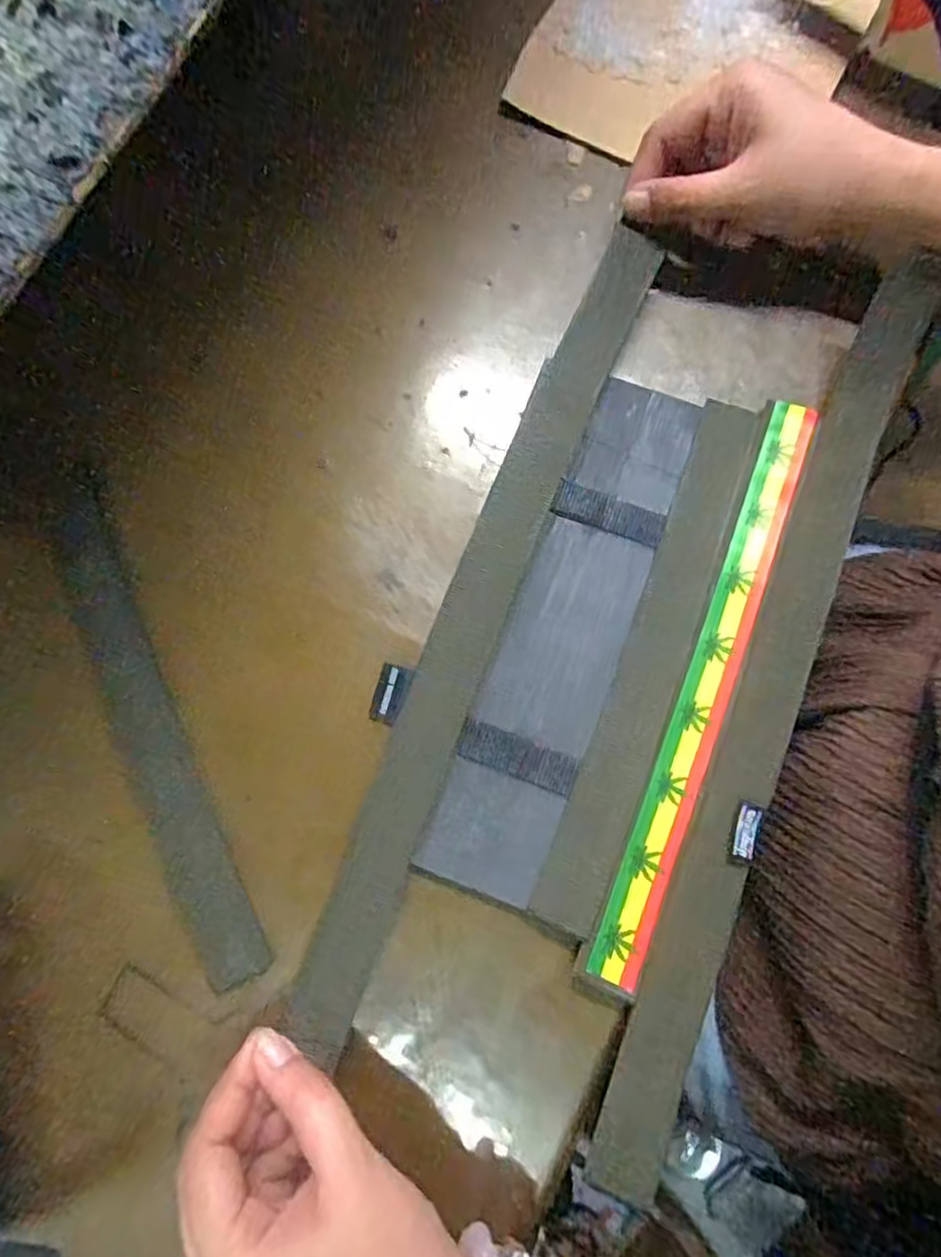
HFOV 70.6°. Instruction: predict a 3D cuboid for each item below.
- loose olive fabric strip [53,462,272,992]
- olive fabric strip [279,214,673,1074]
[{"bbox_3d":[-0.145,0.044,0.296,0.031,0.010,0.229,-24,78,-3],"label":"loose olive fabric strip"},{"bbox_3d":[0.005,-0.013,0.302,0.032,0.008,0.396,21,81,7],"label":"olive fabric strip"}]

